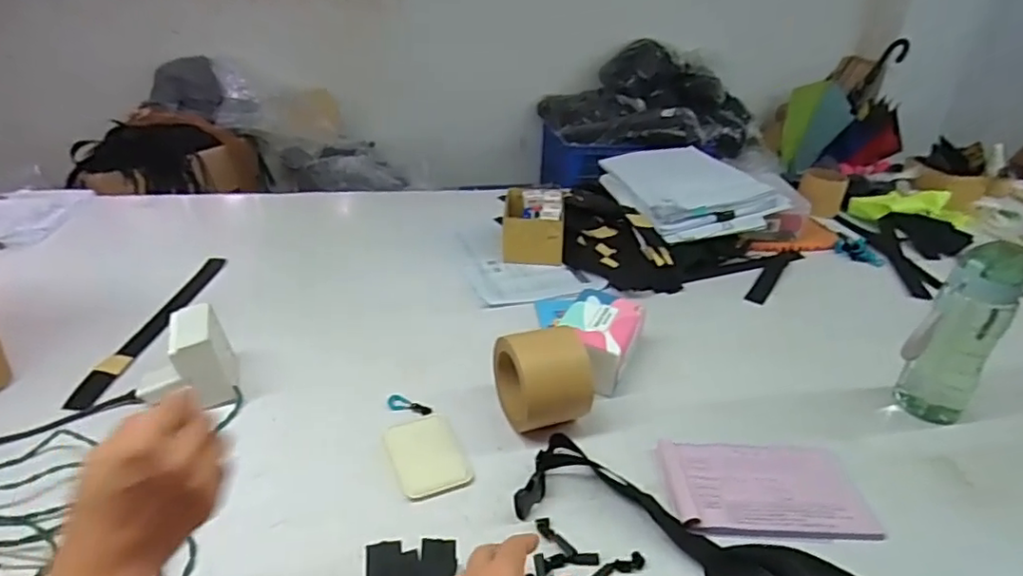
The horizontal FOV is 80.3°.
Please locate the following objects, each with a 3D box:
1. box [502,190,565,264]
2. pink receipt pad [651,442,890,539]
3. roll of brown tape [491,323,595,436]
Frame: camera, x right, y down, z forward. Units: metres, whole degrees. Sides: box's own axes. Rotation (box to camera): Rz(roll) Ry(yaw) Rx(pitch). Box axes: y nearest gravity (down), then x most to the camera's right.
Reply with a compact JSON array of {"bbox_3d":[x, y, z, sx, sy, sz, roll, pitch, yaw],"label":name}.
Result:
[{"bbox_3d":[0.036,-0.105,1.048,0.101,0.088,0.142,3,31,1],"label":"box"},{"bbox_3d":[0.254,0.200,0.611,0.192,0.015,0.104,3,31,-1],"label":"pink receipt pad"},{"bbox_3d":[0.035,0.099,0.678,0.086,0.110,0.102,-6,32,-15],"label":"roll of brown tape"}]

